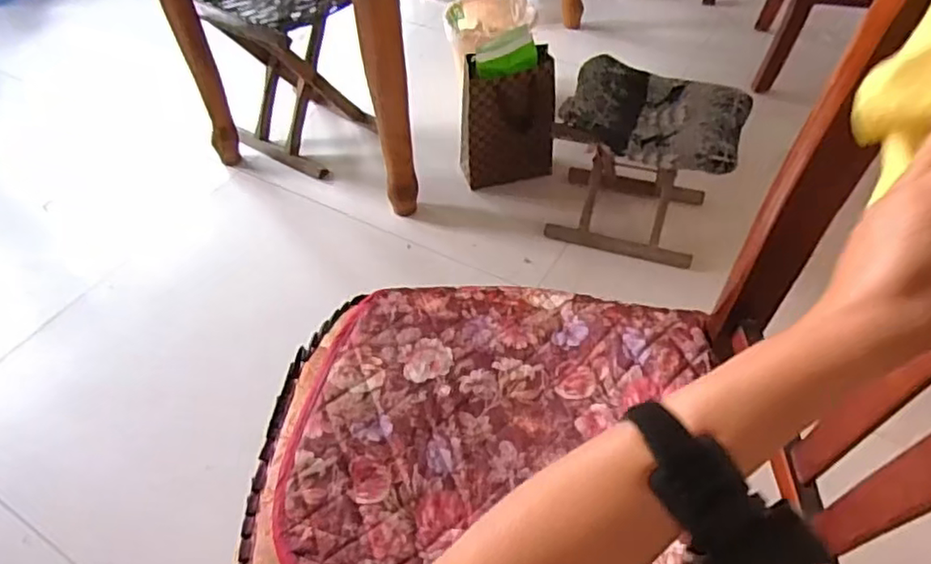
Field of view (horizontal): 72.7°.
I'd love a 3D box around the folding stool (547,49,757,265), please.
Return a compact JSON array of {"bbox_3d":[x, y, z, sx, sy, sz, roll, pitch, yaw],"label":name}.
[{"bbox_3d":[0.337,-0.234,1.232,0.308,0.279,0.281,18,62,13],"label":"folding stool"}]

